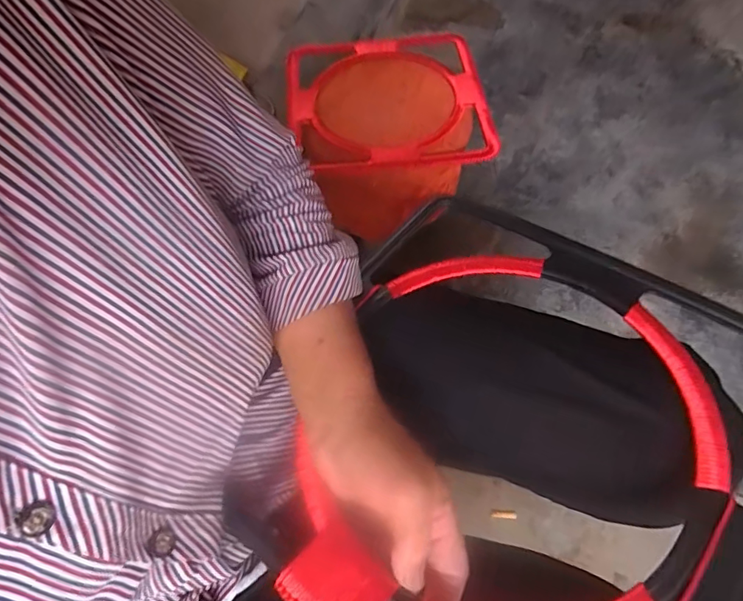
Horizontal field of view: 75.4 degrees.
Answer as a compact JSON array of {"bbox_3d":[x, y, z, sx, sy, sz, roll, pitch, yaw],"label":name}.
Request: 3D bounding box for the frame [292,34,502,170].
[{"bbox_3d":[0.023,-0.357,0.843,0.339,0.027,0.355,-5,59,0],"label":"frame"}]

